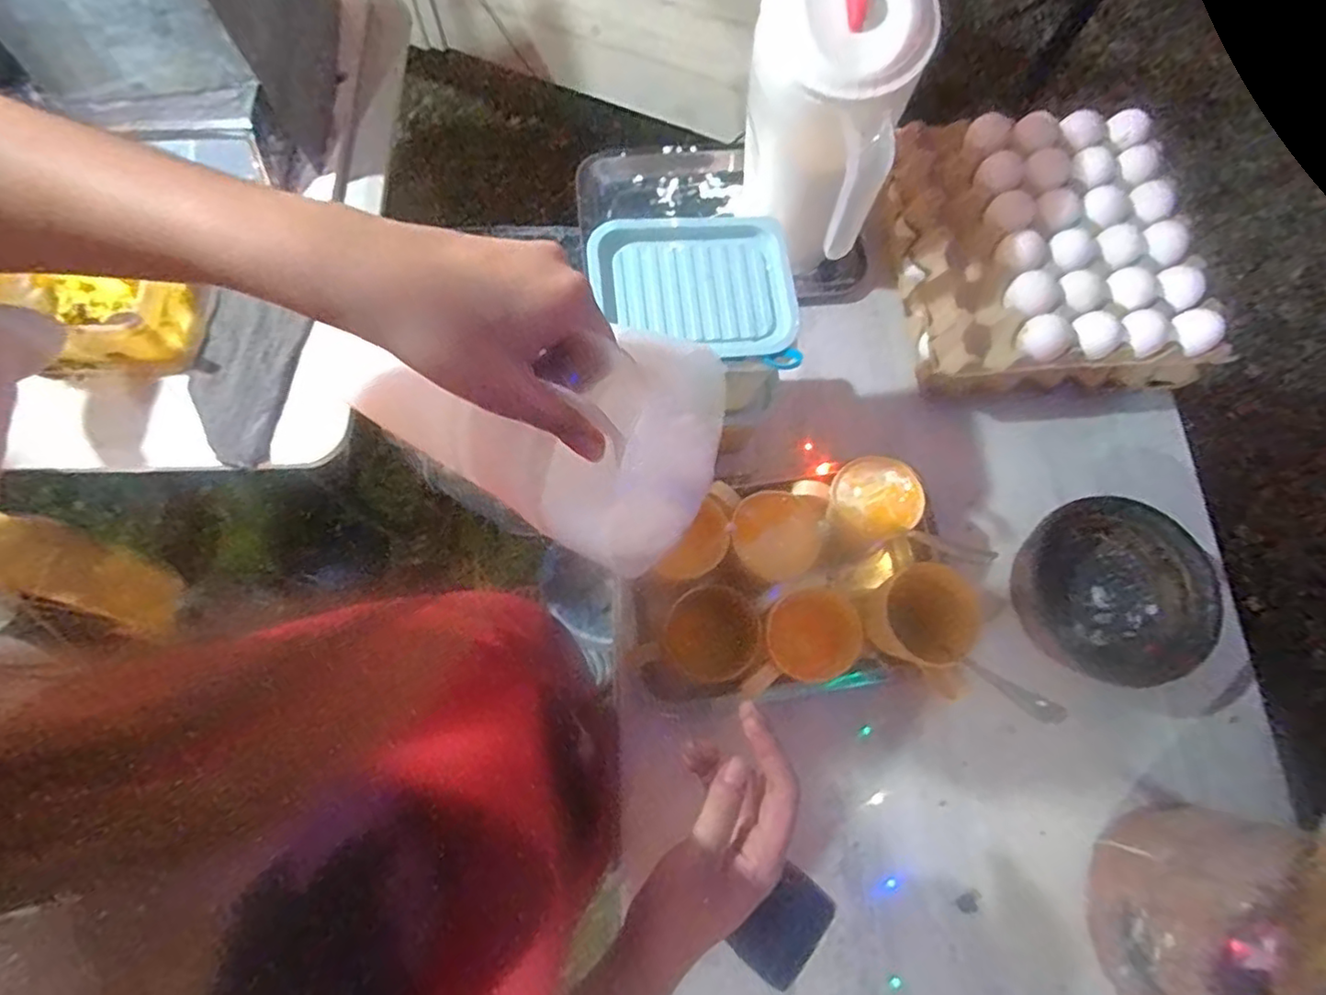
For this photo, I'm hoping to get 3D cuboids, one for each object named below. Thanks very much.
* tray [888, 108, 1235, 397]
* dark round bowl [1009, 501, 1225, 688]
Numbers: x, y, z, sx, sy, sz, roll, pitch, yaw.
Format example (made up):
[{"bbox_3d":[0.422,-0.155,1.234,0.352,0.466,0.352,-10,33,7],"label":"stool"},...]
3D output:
[{"bbox_3d":[0.387,-0.252,0.669,0.266,0.107,0.290,-5,72,-1],"label":"tray"},{"bbox_3d":[0.414,0.085,0.579,0.133,0.062,0.165,-19,72,-5],"label":"dark round bowl"}]

